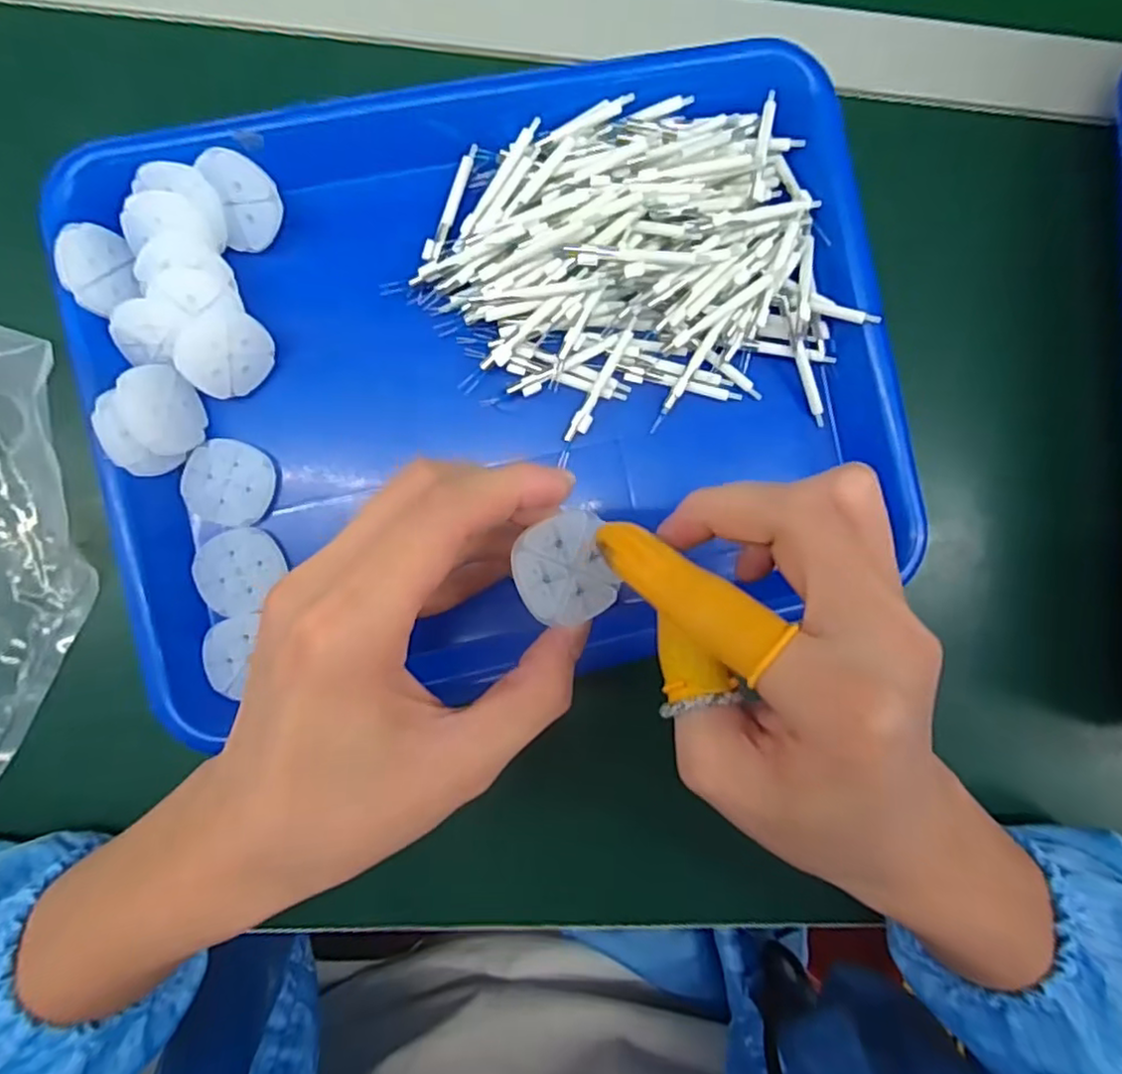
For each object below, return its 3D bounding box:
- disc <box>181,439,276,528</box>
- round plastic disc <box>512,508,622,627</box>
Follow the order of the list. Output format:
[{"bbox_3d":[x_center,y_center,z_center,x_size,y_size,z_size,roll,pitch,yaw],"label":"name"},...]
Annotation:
[{"bbox_3d":[-0.140,-0.023,0.279,0.034,0.006,0.035,0,90,-5],"label":"disc"},{"bbox_3d":[0.001,0.011,0.214,0.031,0.004,0.035,-16,95,-17],"label":"round plastic disc"}]

